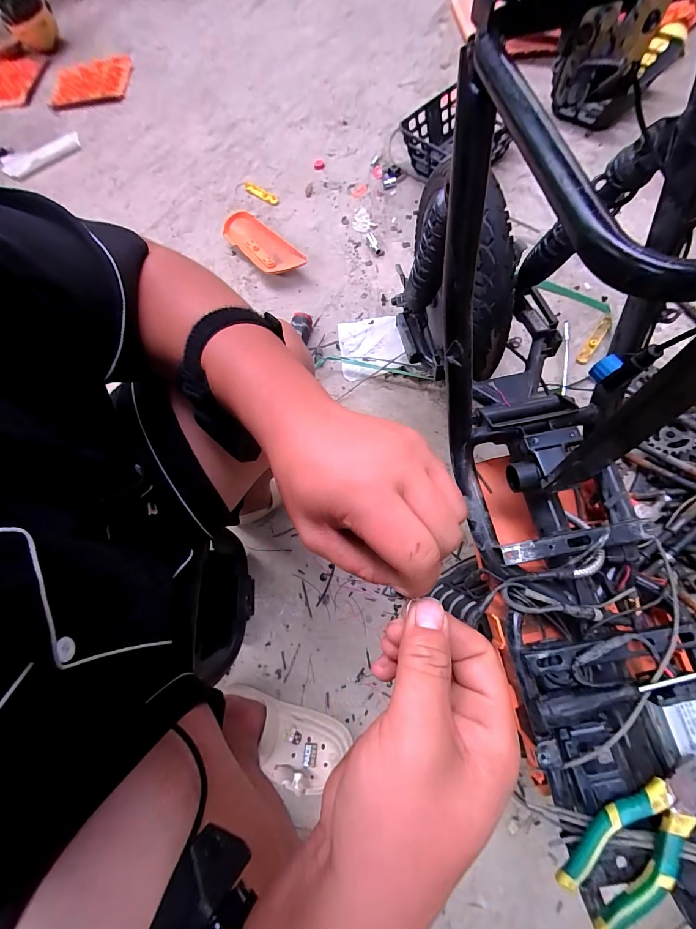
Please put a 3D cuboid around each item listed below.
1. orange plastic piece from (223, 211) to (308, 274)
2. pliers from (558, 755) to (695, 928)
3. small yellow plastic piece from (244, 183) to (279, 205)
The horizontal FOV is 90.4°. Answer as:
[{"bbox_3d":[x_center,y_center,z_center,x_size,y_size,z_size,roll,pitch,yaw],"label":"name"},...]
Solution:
[{"bbox_3d":[-0.233,-0.600,0.952,0.286,0.050,0.088,43,78,12],"label":"orange plastic piece"},{"bbox_3d":[0.285,0.343,0.326,0.191,0.026,0.051,-38,72,-7],"label":"pliers"},{"bbox_3d":[-0.251,-0.792,1.013,0.119,0.012,0.024,32,78,15],"label":"small yellow plastic piece"}]

